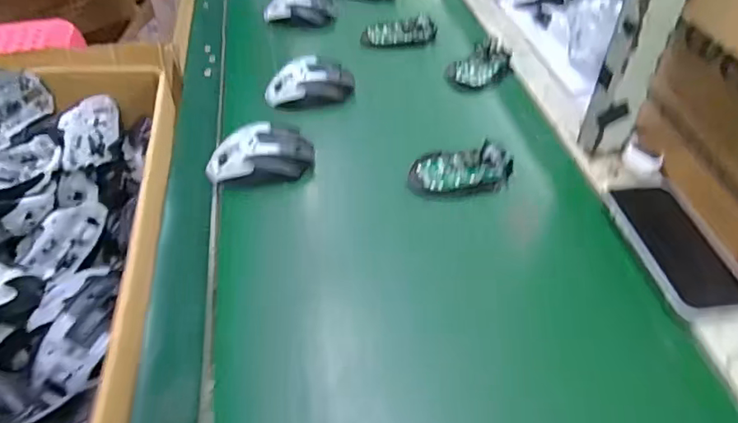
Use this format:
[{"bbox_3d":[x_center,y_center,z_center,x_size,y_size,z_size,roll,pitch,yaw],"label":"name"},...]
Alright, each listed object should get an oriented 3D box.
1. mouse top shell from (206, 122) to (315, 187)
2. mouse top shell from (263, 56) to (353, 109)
[{"bbox_3d":[-0.120,-0.066,0.600,0.117,0.039,0.064,-9,45,-11],"label":"mouse top shell"},{"bbox_3d":[-0.077,-0.168,0.708,0.116,0.036,0.066,-3,44,-5],"label":"mouse top shell"}]

